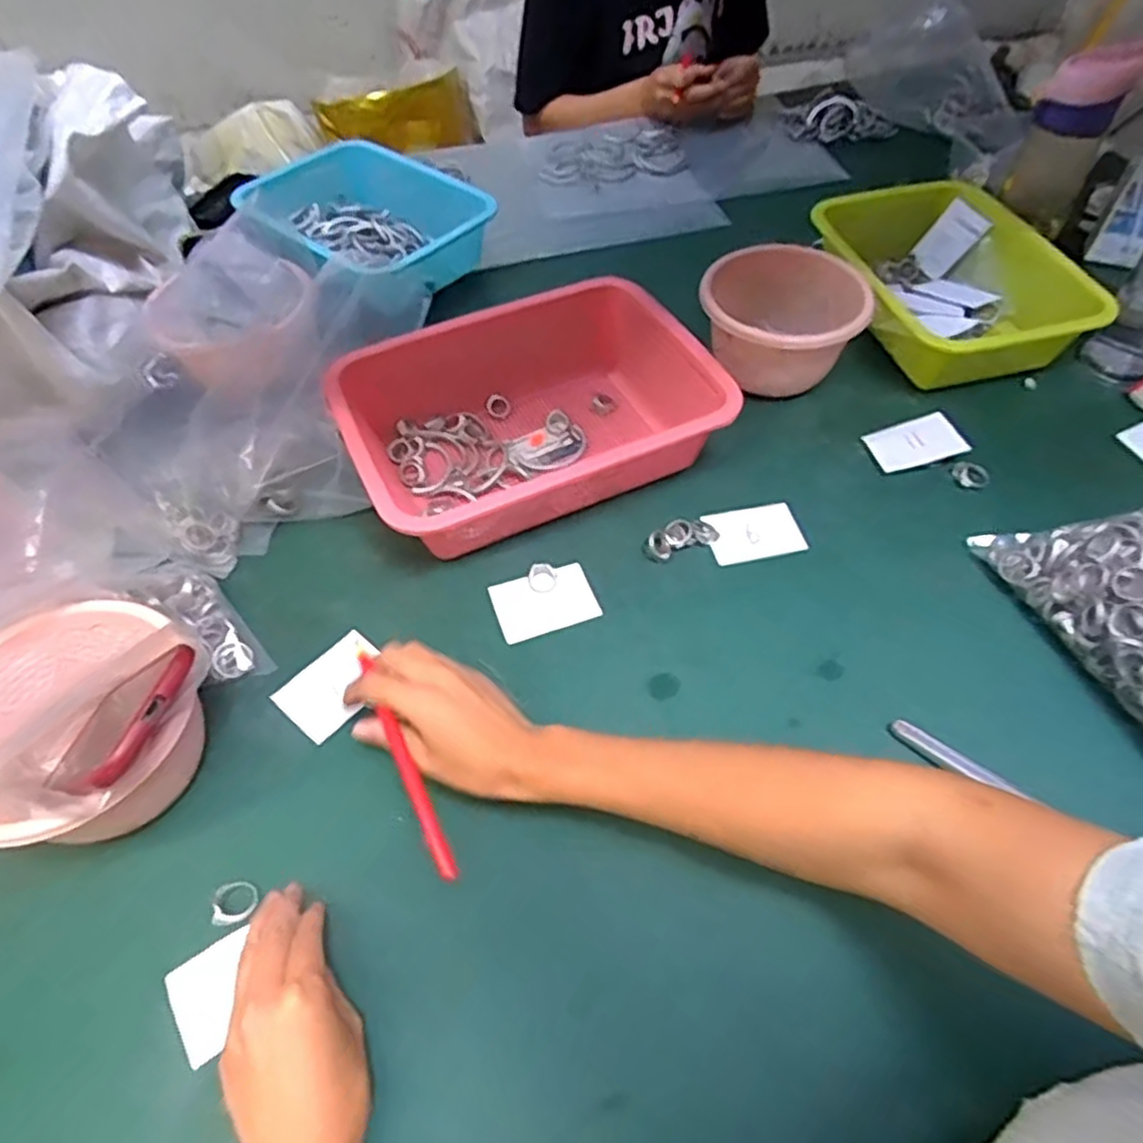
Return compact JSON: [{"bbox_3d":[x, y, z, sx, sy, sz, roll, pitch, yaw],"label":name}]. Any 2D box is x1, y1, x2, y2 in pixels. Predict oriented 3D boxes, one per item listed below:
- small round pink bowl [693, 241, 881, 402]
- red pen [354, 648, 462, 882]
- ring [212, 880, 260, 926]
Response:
[{"bbox_3d":[0.194,-0.236,0.677,0.138,0.079,0.143,0,54,1],"label":"small round pink bowl"},{"bbox_3d":[-0.103,0.110,0.439,0.011,0.010,0.155,-22,64,-17],"label":"red pen"},{"bbox_3d":[-0.199,0.195,0.431,0.024,0.010,0.024,0,54,1],"label":"ring"}]

